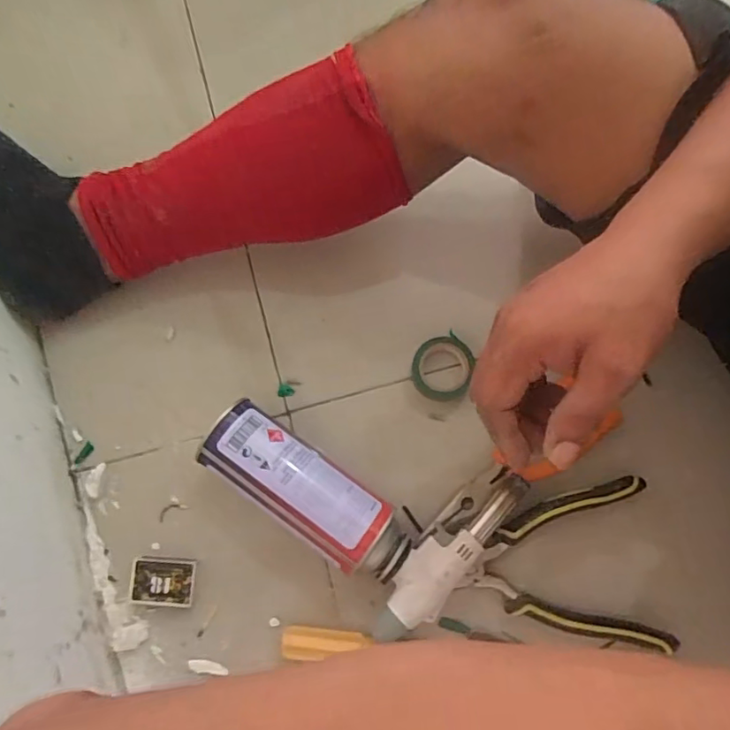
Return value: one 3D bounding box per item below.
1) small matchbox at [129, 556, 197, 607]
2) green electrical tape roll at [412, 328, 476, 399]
[{"bbox_3d":[-0.173,0.185,0.471,0.054,0.014,0.037,3,80,1],"label":"small matchbox"},{"bbox_3d":[0.070,-0.001,0.493,0.052,0.025,0.063,25,81,5],"label":"green electrical tape roll"}]

